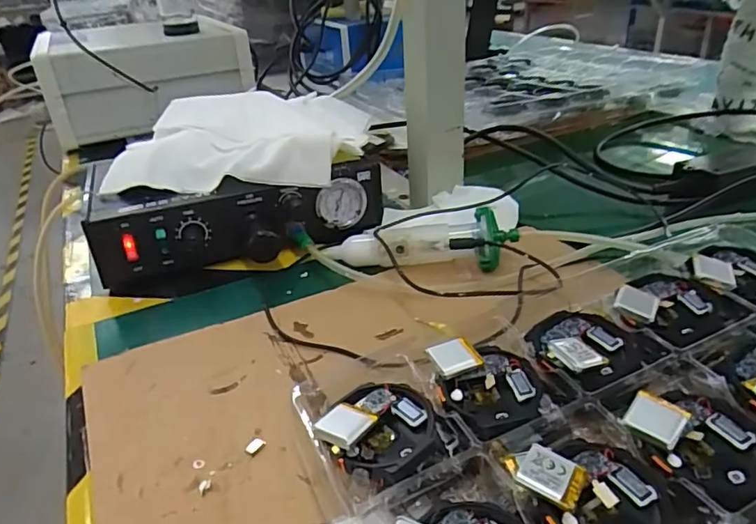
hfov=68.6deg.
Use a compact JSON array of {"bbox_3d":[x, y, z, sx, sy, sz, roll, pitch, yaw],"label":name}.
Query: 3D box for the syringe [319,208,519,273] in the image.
[{"bbox_3d":[0.031,-0.013,0.428,0.145,0.027,0.036,-3,30,3],"label":"syringe"}]

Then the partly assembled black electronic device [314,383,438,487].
[{"bbox_3d":[0.002,0.076,0.249,0.047,0.015,0.048,7,31,-4],"label":"partly assembled black electronic device"}]

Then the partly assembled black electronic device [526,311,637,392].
[{"bbox_3d":[0.105,0.041,0.286,0.054,0.011,0.053,-4,30,2],"label":"partly assembled black electronic device"}]

